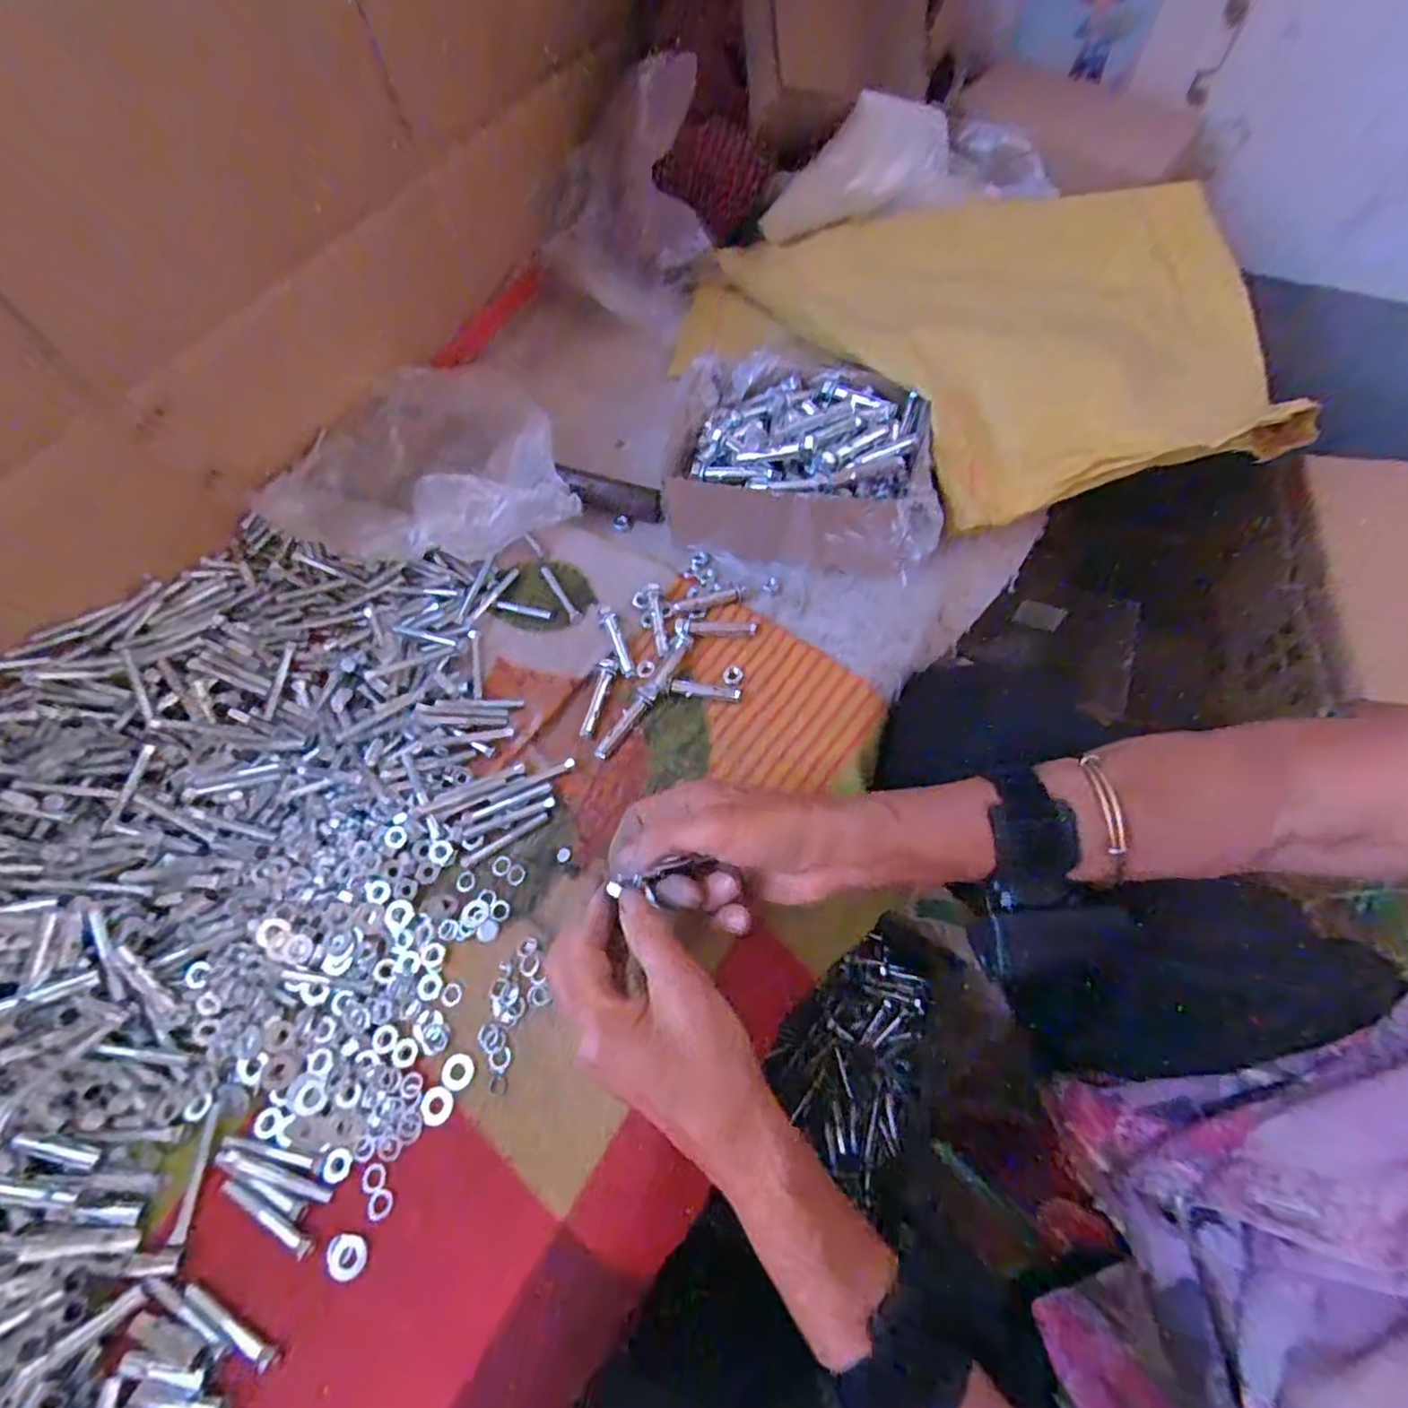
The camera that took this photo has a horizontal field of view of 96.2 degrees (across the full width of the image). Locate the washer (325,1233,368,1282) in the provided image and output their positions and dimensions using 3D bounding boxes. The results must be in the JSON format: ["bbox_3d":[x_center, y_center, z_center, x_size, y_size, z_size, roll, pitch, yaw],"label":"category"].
[{"bbox_3d":[-0.173,0.267,0.304,0.020,0.004,0.017,5,63,7],"label":"washer"}]

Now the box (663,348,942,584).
[{"bbox_3d":[0.074,-0.171,0.464,0.209,0.080,0.151,23,67,14],"label":"box"}]

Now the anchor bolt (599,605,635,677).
[{"bbox_3d":[-0.062,-0.046,0.450,0.011,0.008,0.060,-22,63,-7],"label":"anchor bolt"}]

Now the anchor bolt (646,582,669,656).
[{"bbox_3d":[-0.034,-0.061,0.455,0.010,0.011,0.055,-10,62,-1],"label":"anchor bolt"}]

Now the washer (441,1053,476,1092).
[{"bbox_3d":[-0.133,0.198,0.340,0.017,0.004,0.017,-2,62,4],"label":"washer"}]

